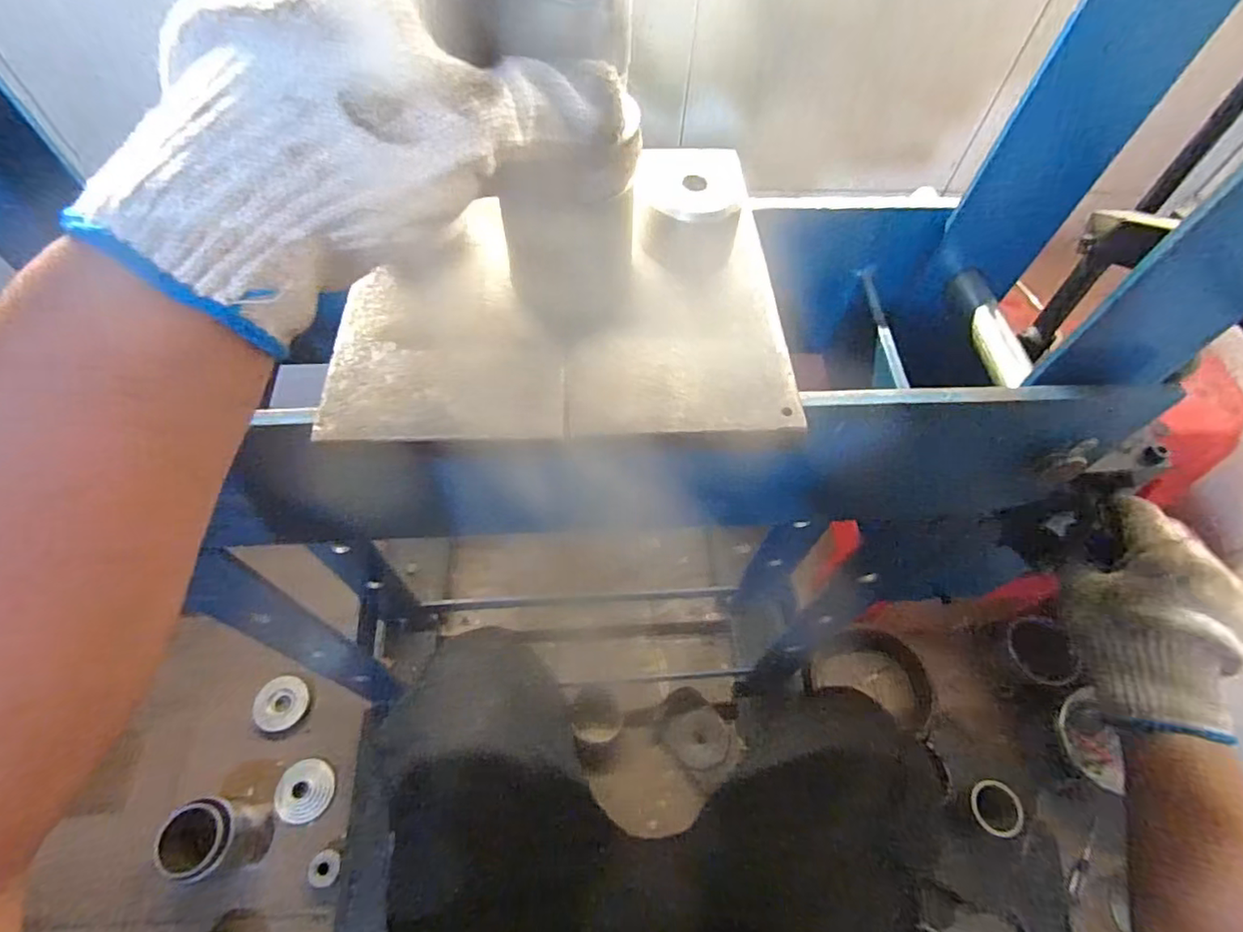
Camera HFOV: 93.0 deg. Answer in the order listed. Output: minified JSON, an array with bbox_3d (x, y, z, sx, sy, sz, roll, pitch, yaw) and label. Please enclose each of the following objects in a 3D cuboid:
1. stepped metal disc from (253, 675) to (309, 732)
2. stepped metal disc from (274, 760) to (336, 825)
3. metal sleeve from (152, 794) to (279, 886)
[{"bbox_3d":[-0.487,0.340,0.847,0.069,0.016,0.070,1,59,-2],"label":"stepped metal disc"},{"bbox_3d":[-0.429,0.440,0.798,0.077,0.012,0.073,1,59,-2],"label":"stepped metal disc"},{"bbox_3d":[-0.496,0.453,0.716,0.082,0.121,0.077,1,59,-2],"label":"metal sleeve"}]

